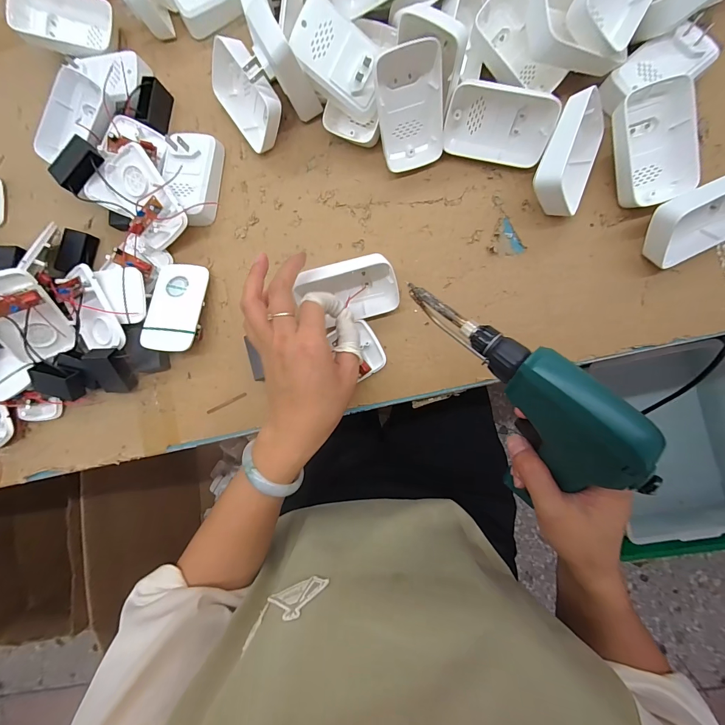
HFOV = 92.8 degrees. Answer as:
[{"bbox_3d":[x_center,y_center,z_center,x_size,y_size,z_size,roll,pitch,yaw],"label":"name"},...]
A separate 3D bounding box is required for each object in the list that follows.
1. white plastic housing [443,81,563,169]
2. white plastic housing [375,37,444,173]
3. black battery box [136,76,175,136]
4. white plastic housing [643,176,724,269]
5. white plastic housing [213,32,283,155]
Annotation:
[{"bbox_3d":[0.131,-0.226,0.330,0.094,0.027,0.059,19,134,8],"label":"white plastic housing"},{"bbox_3d":[0.045,-0.235,0.322,0.059,0.093,0.023,-19,48,3],"label":"white plastic housing"},{"bbox_3d":[-0.229,-0.280,0.381,0.015,0.029,0.050,10,89,7],"label":"black battery box"},{"bbox_3d":[0.297,-0.126,0.299,0.097,0.065,0.030,-27,47,2],"label":"white plastic housing"},{"bbox_3d":[-0.115,-0.276,0.355,0.031,0.062,0.101,-32,84,-29],"label":"white plastic housing"}]

